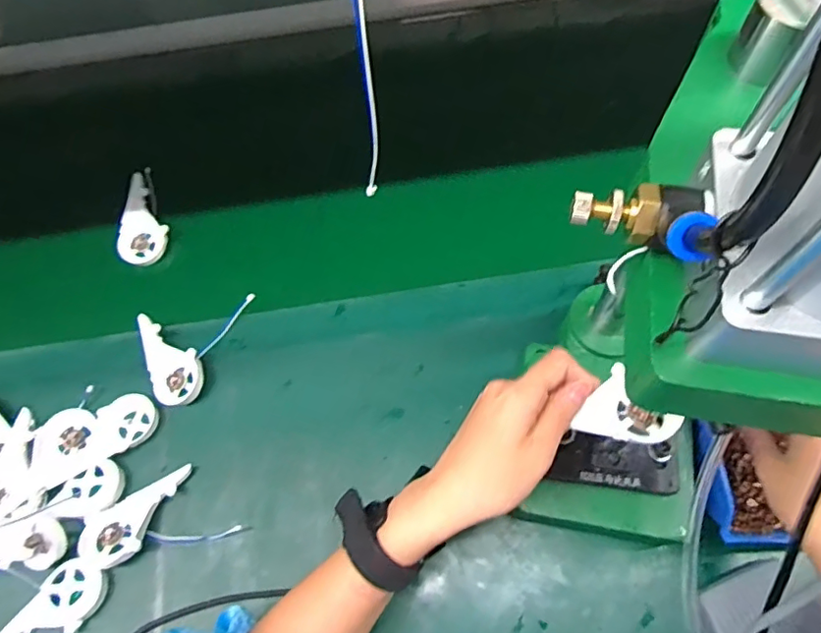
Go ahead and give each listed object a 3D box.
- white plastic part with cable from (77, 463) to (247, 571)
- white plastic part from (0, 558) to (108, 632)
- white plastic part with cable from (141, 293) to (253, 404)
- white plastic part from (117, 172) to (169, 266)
[{"bbox_3d":[-0.205,0.162,0.448,0.118,0.014,0.060,-16,65,-4],"label":"white plastic part with cable"},{"bbox_3d":[-0.278,0.231,0.426,0.049,0.014,0.093,31,70,17],"label":"white plastic part"},{"bbox_3d":[-0.193,0.034,0.506,0.103,0.023,0.088,-9,64,-1],"label":"white plastic part with cable"},{"bbox_3d":[-0.281,-0.100,0.581,0.046,0.018,0.092,-8,86,0],"label":"white plastic part"}]

